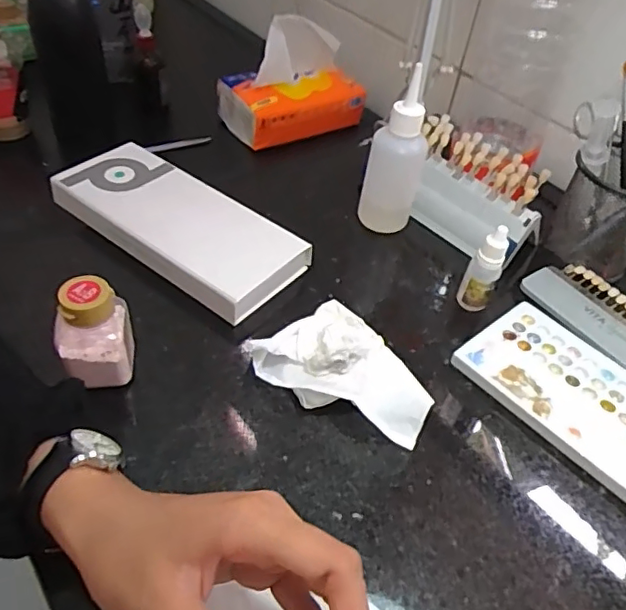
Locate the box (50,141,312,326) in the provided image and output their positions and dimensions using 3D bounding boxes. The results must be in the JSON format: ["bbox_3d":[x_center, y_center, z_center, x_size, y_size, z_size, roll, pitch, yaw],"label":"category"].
[{"bbox_3d":[-0.115,-0.068,0.484,0.216,0.032,0.091,33,51,24],"label":"box"}]

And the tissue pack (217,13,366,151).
[{"bbox_3d":[-0.023,-0.293,0.744,0.177,0.126,0.093,-20,51,-24],"label":"tissue pack"}]

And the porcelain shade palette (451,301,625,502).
[{"bbox_3d":[0.188,0.063,0.405,0.096,0.010,0.152,-30,55,-30],"label":"porcelain shade palette"}]

